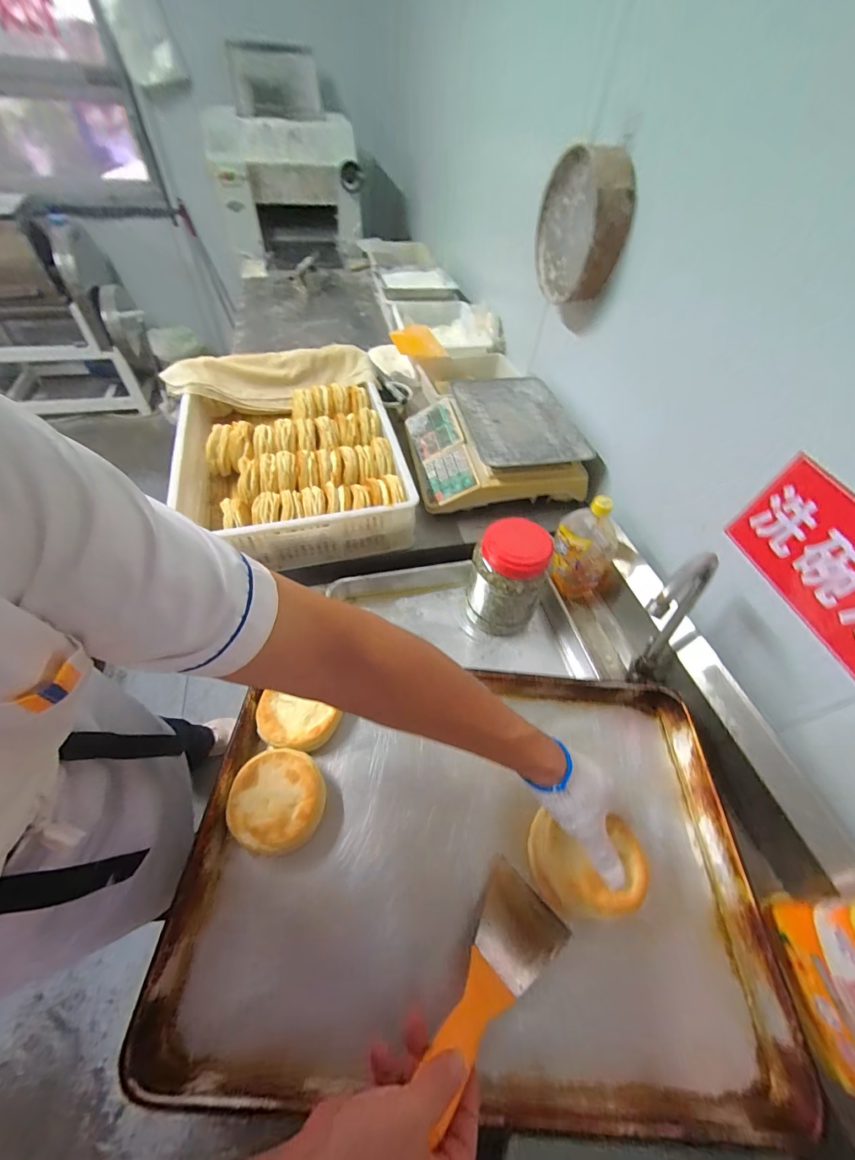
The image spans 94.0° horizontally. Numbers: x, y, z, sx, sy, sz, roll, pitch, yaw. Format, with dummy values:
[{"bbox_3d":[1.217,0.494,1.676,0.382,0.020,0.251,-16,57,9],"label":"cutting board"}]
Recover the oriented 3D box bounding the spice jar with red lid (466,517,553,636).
[{"bbox_3d":[0.128,-0.001,0.654,0.123,0.174,0.104,17,54,7],"label":"spice jar with red lid"}]

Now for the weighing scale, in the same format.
[{"bbox_3d":[0.141,-0.316,0.890,0.336,0.091,0.357,-5,55,-9],"label":"weighing scale"}]

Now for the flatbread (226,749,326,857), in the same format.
[{"bbox_3d":[-0.176,0.260,0.471,0.104,0.042,0.107,-3,54,-7],"label":"flatbread"}]

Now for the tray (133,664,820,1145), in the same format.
[{"bbox_3d":[0.053,0.304,0.462,0.607,0.072,0.401,4,54,-2],"label":"tray"}]

